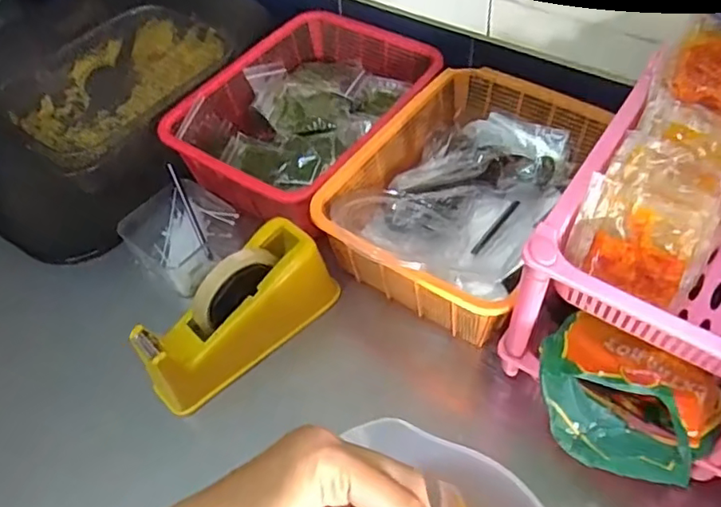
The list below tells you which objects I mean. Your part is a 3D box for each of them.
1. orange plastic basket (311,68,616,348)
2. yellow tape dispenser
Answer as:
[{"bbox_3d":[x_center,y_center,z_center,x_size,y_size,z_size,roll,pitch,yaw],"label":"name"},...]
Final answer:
[{"bbox_3d":[0.109,-0.073,0.641,0.197,0.089,0.303,26,58,22],"label":"orange plastic basket"},{"bbox_3d":[-0.119,0.057,0.567,0.062,0.107,0.190,36,63,28],"label":"yellow tape dispenser"}]

